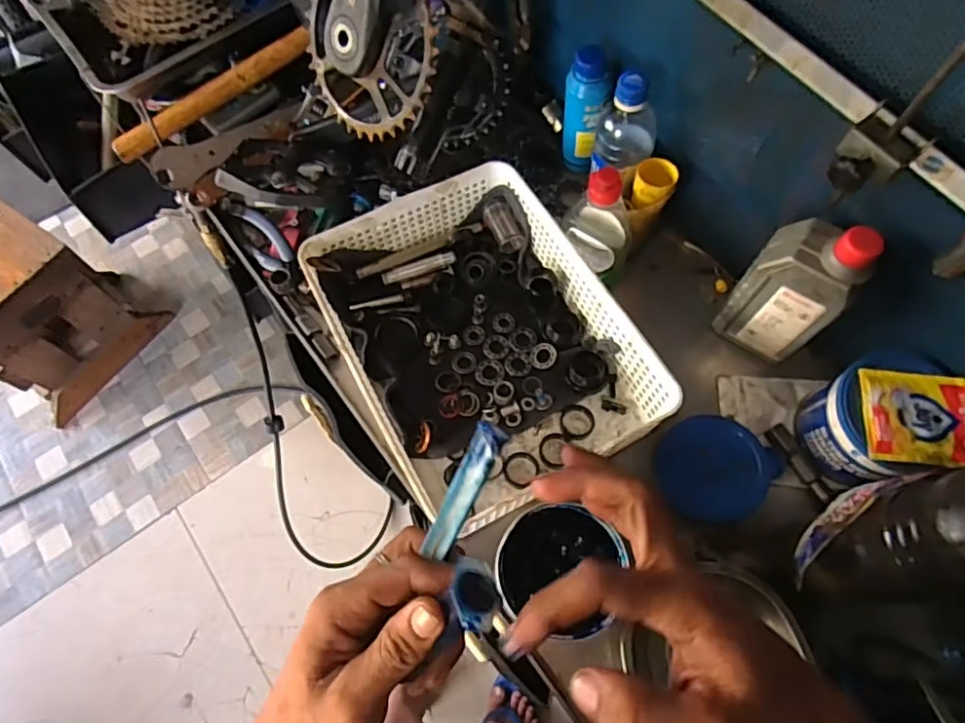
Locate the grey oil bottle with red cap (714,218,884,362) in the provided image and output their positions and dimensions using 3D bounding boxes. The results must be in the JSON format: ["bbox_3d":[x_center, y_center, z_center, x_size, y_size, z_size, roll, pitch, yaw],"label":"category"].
[{"bbox_3d":[0.285,-0.066,0.537,0.084,0.176,0.053,37,72,16],"label":"grey oil bottle with red cap"}]

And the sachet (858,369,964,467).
[{"bbox_3d":[0.370,0.047,0.485,0.092,0.016,0.077,5,67,3],"label":"sachet"}]

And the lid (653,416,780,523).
[{"bbox_3d":[0.221,0.100,0.558,0.099,0.021,0.102,1,68,-2],"label":"lid"}]

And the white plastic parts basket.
[{"bbox_3d":[-0.008,-0.028,0.586,0.248,0.077,0.327,-27,72,-13],"label":"white plastic parts basket"}]

